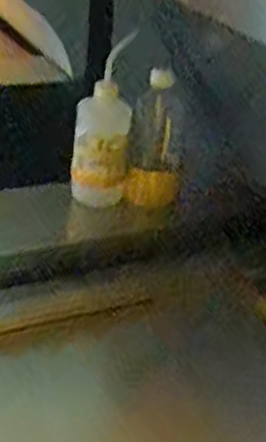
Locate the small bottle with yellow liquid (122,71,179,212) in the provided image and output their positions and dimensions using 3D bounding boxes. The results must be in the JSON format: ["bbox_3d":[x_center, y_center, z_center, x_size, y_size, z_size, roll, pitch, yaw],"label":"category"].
[{"bbox_3d":[0.030,-0.110,1.035,0.073,0.183,0.089,6,31,0],"label":"small bottle with yellow liquid"}]

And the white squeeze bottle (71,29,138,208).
[{"bbox_3d":[-0.045,-0.134,1.044,0.081,0.211,0.069,3,31,-4],"label":"white squeeze bottle"}]

